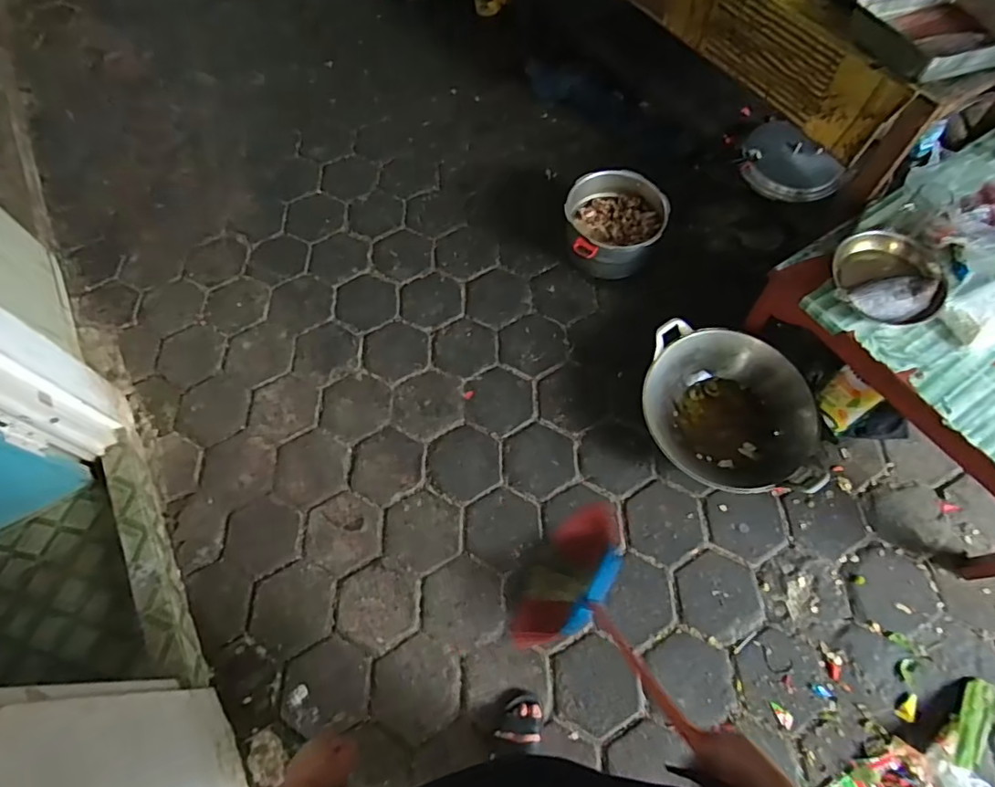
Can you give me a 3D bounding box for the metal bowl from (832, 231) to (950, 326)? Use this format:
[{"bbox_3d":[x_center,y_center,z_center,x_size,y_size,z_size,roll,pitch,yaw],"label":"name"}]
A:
[{"bbox_3d":[0.855,-0.244,1.195,0.219,0.093,0.203,-1,64,2],"label":"metal bowl"}]

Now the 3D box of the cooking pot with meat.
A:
[{"bbox_3d":[0.340,-0.493,1.602,0.284,0.150,0.275,-1,64,2],"label":"cooking pot with meat"}]

